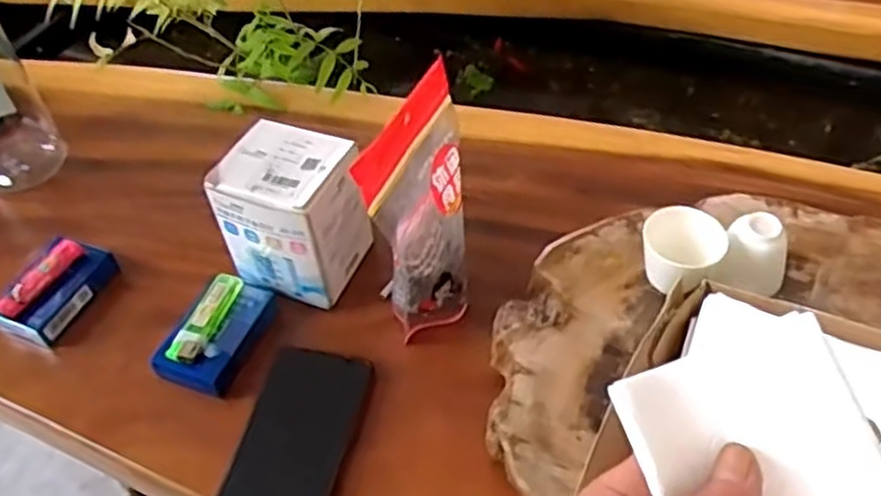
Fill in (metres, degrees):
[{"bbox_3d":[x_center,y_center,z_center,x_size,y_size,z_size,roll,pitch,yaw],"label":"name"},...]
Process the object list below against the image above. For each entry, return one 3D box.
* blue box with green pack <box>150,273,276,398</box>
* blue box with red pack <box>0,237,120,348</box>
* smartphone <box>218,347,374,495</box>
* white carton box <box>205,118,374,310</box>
[{"bbox_3d":[-0.166,0.061,0.578,0.053,0.031,0.099,16,53,18],"label":"blue box with green pack"},{"bbox_3d":[-0.314,0.031,0.619,0.051,0.035,0.092,17,53,19],"label":"blue box with red pack"},{"bbox_3d":[-0.102,0.139,0.518,0.074,0.012,0.162,7,50,11],"label":"smartphone"},{"bbox_3d":[-0.113,-0.024,0.606,0.095,0.117,0.092,17,53,19],"label":"white carton box"}]

